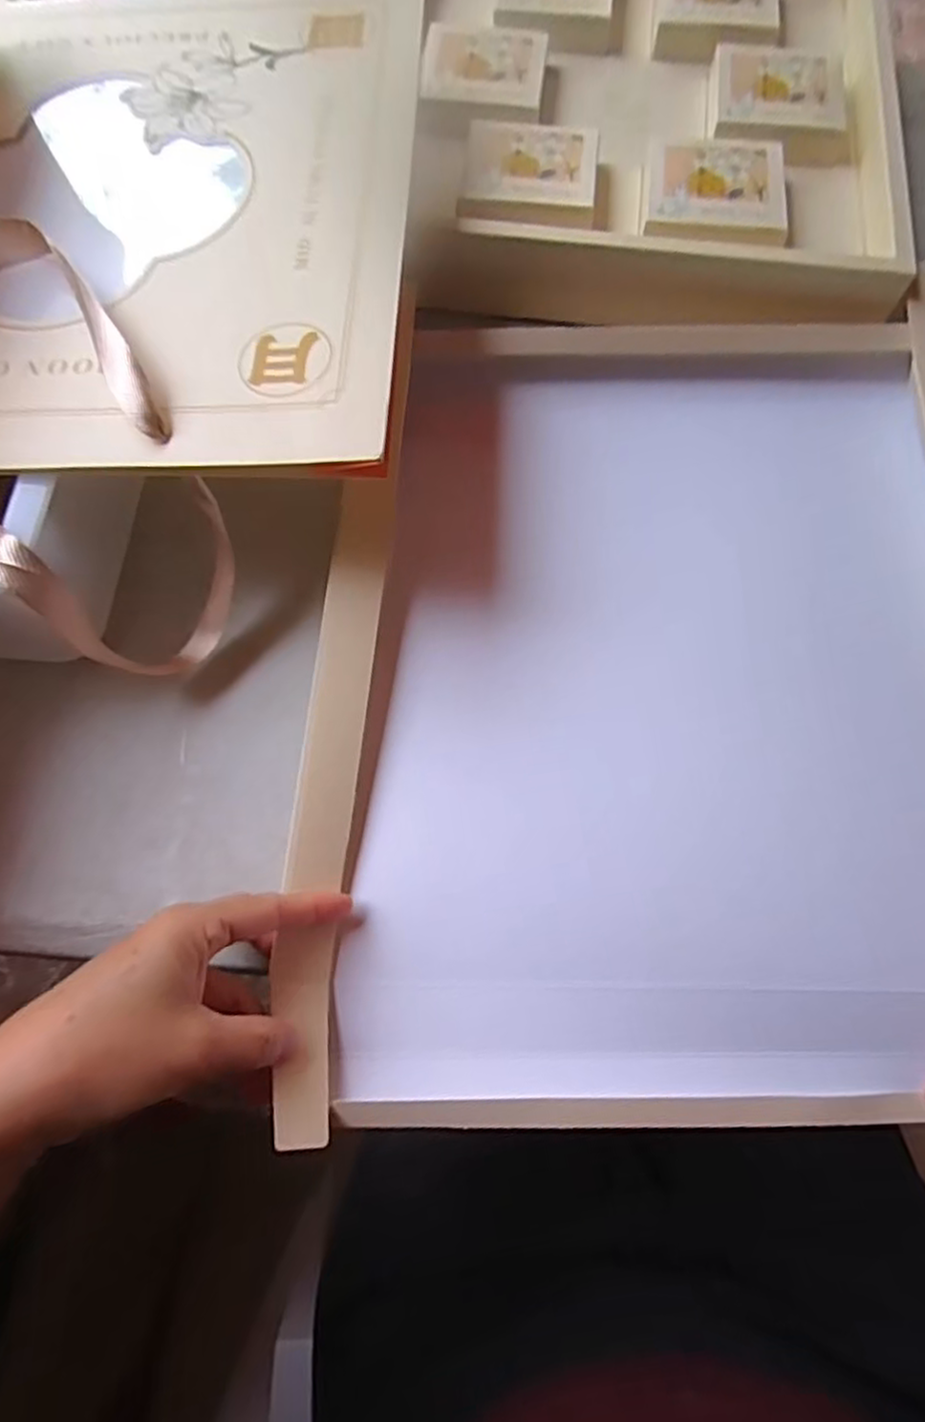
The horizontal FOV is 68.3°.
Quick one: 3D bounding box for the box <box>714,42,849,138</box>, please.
[{"bbox_3d":[0.213,-0.413,0.464,0.084,0.023,0.084,7,71,2],"label":"box"}]

